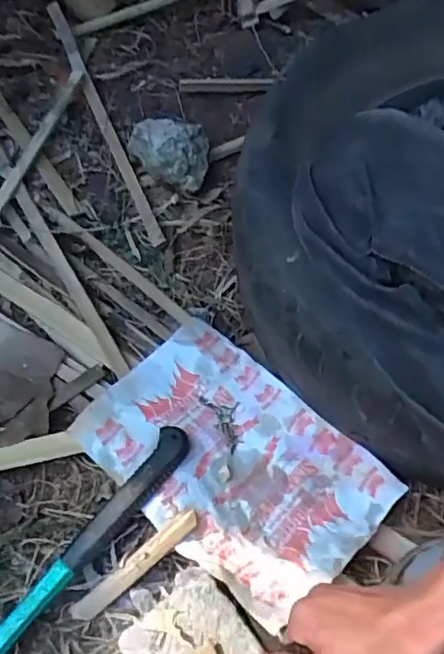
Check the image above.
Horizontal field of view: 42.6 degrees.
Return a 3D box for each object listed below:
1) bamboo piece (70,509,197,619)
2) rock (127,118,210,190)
[{"bbox_3d":[-0.085,0.238,0.567,0.149,0.010,0.019,-38,65,-6],"label":"bamboo piece"},{"bbox_3d":[-0.077,-0.246,0.810,0.114,0.054,0.113,-1,61,-1],"label":"rock"}]

